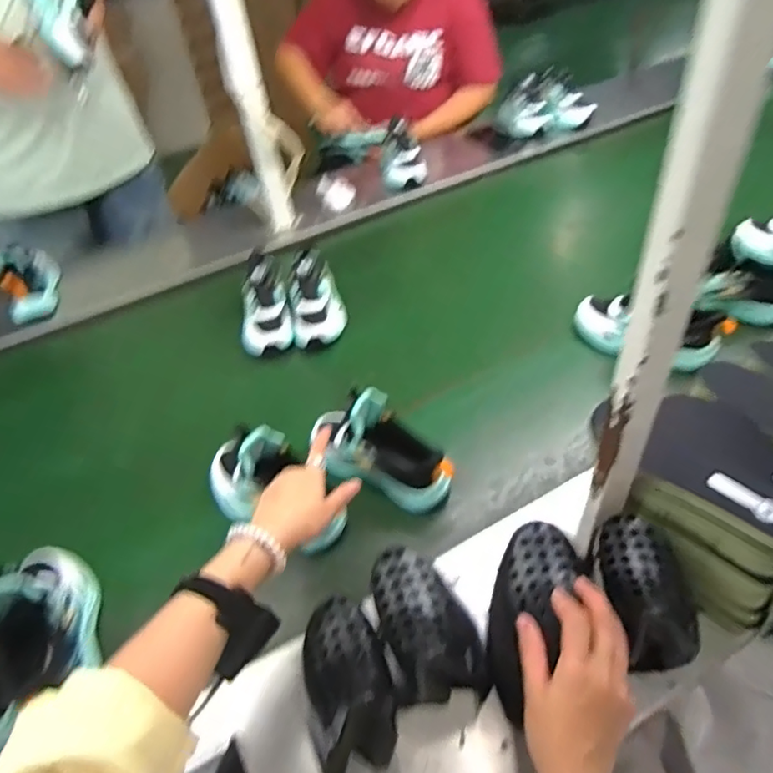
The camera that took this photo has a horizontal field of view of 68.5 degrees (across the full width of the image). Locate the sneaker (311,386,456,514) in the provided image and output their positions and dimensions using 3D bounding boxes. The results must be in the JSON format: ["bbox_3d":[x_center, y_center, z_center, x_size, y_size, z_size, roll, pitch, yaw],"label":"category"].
[{"bbox_3d":[0.000,0.076,0.723,0.169,0.122,0.074,15,49,20],"label":"sneaker"}]

